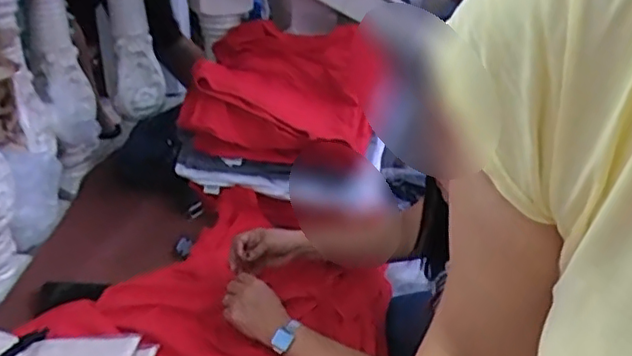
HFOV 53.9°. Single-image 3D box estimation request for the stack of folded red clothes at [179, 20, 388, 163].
[{"bbox_3d":[-0.059,-0.197,1.435,0.402,0.160,0.541,25,49,-9],"label":"stack of folded red clothes"}]

